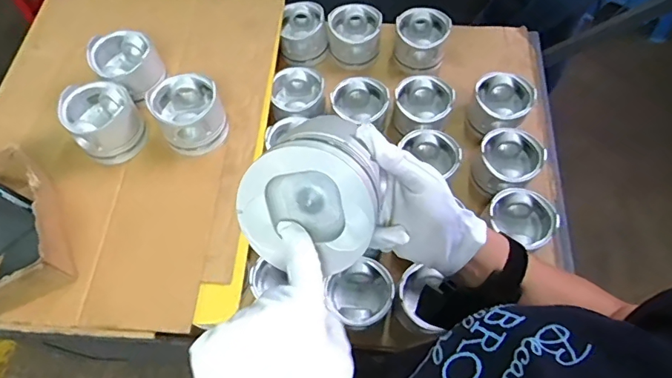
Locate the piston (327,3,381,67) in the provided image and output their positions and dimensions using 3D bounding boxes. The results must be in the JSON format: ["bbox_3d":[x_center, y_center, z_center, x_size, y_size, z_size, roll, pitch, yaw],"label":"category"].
[{"bbox_3d":[0.038,-0.311,0.955,0.110,0.077,0.097,1,65,1],"label":"piston"}]

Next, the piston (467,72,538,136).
[{"bbox_3d":[0.297,-0.154,0.858,0.106,0.066,0.102,37,71,17],"label":"piston"}]

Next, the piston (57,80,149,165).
[{"bbox_3d":[-0.370,-0.112,0.751,0.102,0.084,0.111,0,65,1],"label":"piston"}]

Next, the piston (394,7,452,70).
[{"bbox_3d":[0.168,-0.298,0.937,0.096,0.087,0.093,0,65,1],"label":"piston"}]

